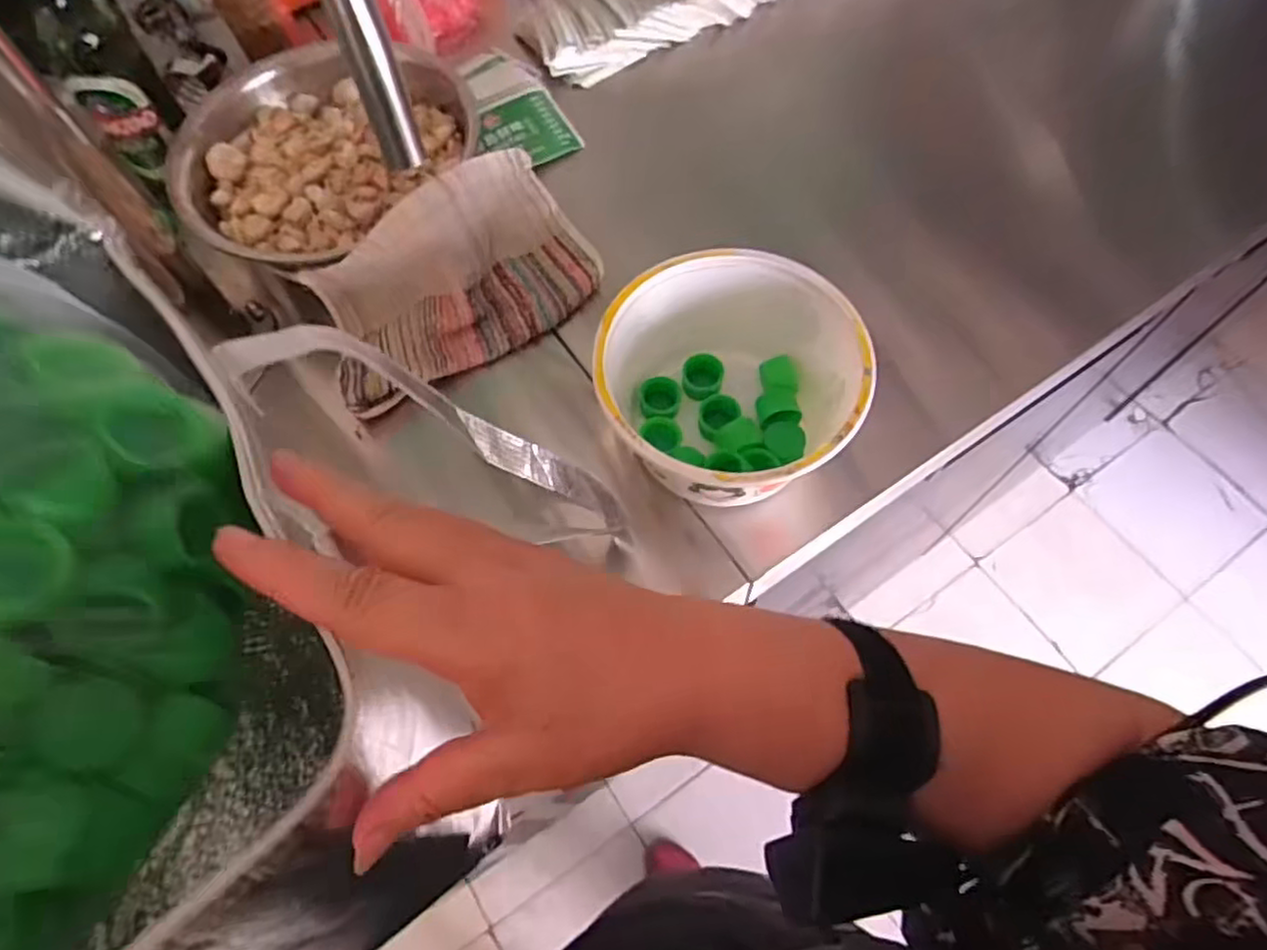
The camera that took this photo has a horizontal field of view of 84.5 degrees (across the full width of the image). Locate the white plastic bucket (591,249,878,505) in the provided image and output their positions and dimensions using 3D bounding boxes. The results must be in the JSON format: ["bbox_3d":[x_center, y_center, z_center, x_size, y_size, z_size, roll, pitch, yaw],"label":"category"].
[{"bbox_3d":[0.064,-0.057,0.476,0.165,0.086,0.171,-1,64,2],"label":"white plastic bucket"}]

